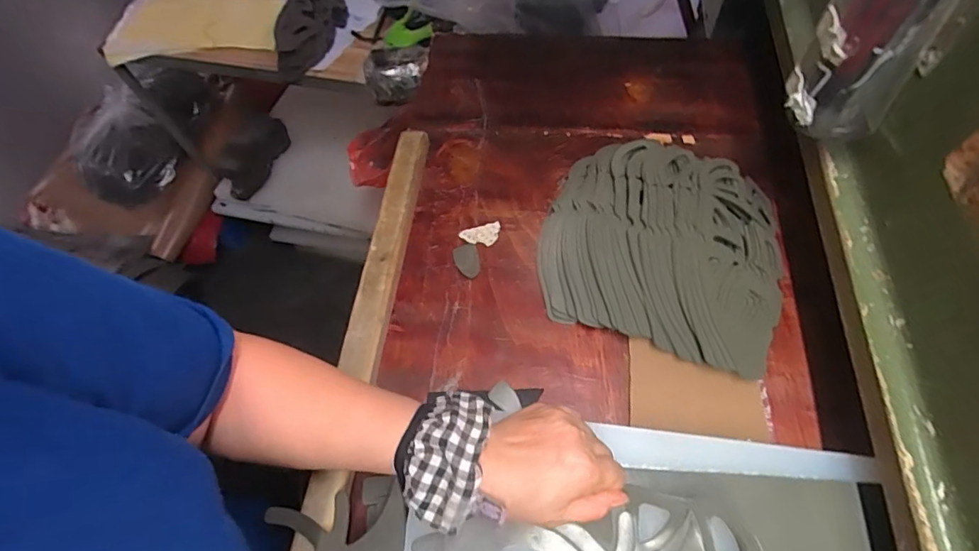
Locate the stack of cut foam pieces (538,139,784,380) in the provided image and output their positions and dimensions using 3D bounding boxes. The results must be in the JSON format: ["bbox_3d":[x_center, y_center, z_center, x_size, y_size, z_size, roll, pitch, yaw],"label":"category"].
[{"bbox_3d":[0.174,-0.036,0.489,0.232,0.049,0.213,18,62,13],"label":"stack of cut foam pieces"}]

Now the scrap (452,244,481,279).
[{"bbox_3d":[-0.024,-0.016,0.524,0.026,0.004,0.041,-15,64,-2],"label":"scrap"}]

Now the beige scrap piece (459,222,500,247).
[{"bbox_3d":[-0.008,-0.045,0.539,0.046,0.004,0.027,-20,64,-4],"label":"beige scrap piece"}]

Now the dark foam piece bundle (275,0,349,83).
[{"bbox_3d":[-0.364,-0.500,0.999,0.119,0.082,0.230,1,59,4],"label":"dark foam piece bundle"}]

